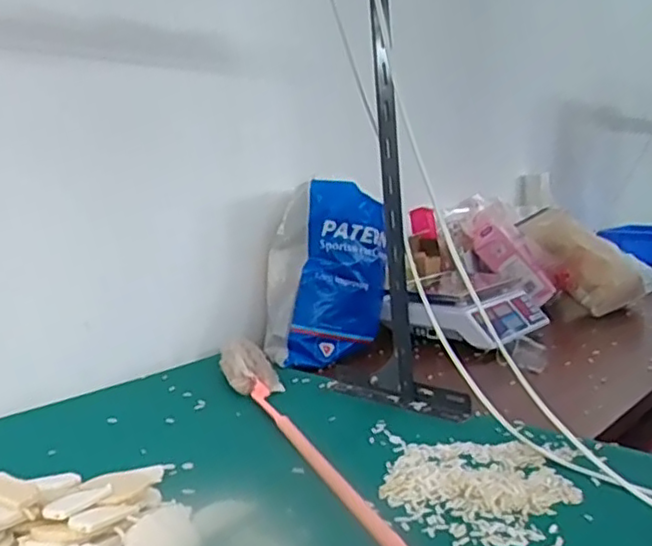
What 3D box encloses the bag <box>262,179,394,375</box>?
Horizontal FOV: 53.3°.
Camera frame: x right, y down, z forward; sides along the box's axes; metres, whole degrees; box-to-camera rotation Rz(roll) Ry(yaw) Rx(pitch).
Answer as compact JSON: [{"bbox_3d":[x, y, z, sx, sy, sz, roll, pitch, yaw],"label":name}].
[{"bbox_3d":[-0.013,-0.001,1.235,0.228,0.310,0.144,-6,9,-28],"label":"bag"}]

